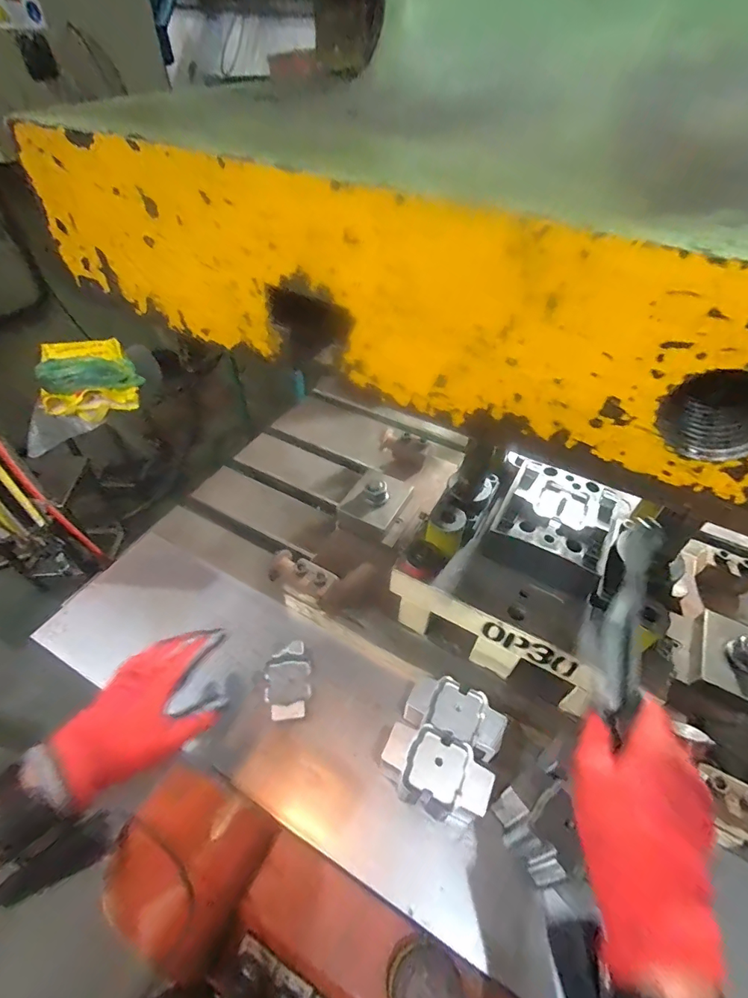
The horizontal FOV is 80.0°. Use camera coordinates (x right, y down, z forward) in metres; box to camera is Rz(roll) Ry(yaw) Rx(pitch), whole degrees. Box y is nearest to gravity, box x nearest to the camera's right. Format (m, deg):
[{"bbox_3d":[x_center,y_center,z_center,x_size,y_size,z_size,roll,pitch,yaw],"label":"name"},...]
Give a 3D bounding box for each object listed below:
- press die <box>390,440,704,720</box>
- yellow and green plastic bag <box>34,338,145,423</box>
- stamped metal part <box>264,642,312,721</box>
[{"bbox_3d":[0.207,0.076,0.530,0.281,0.194,0.227,27,51,20],"label":"press die"},{"bbox_3d":[-1.048,-0.442,1.645,0.326,0.182,0.298,-24,53,-24],"label":"yellow and green plastic bag"},{"bbox_3d":[-0.105,0.222,0.545,0.054,0.018,0.090,-3,47,-6],"label":"stamped metal part"}]

